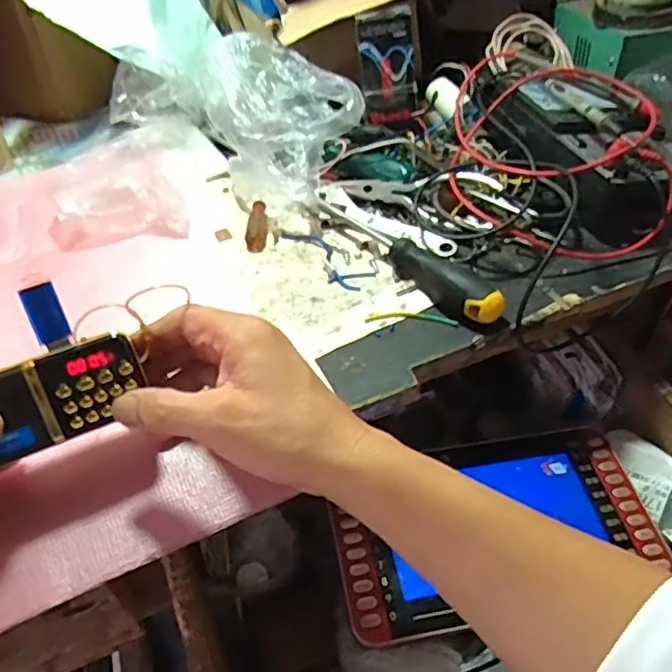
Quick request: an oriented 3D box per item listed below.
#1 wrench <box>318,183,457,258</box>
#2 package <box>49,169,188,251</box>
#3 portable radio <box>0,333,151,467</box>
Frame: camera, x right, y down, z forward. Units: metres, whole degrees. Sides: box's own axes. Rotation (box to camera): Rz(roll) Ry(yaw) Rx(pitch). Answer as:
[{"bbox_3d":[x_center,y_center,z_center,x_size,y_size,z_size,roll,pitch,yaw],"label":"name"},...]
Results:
[{"bbox_3d":[0.037,-0.095,0.503,0.137,0.007,0.022,33,85,31],"label":"wrench"},{"bbox_3d":[-0.185,-0.104,0.511,0.111,0.039,0.074,-15,44,-12],"label":"package"},{"bbox_3d":[-0.159,0.038,0.320,0.115,0.046,0.022,-20,11,-17],"label":"portable radio"}]

